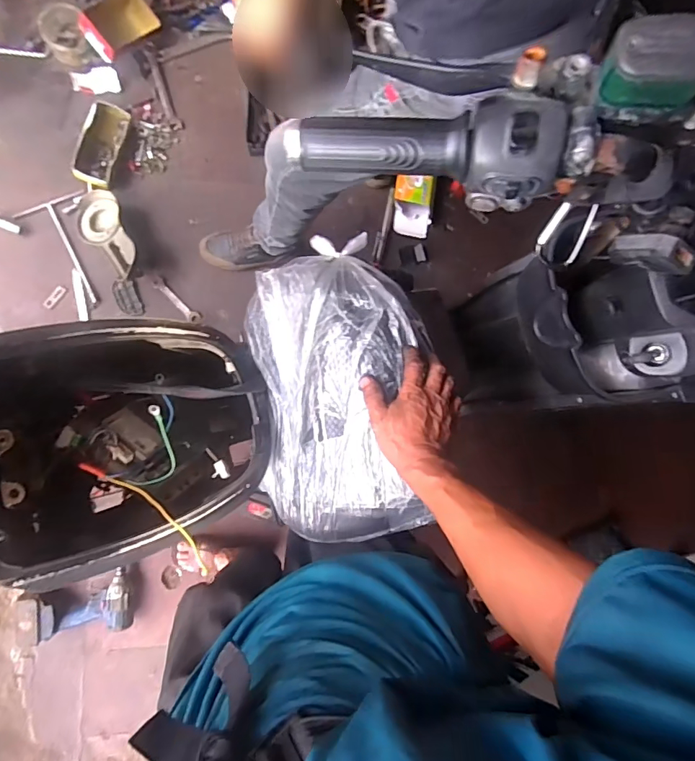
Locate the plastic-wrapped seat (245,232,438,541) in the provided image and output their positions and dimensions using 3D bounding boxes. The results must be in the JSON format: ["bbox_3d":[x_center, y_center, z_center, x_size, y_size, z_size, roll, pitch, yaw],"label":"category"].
[{"bbox_3d":[-0.006,0.017,0.580,0.216,0.108,0.366,-6,90,-5],"label":"plastic-wrapped seat"}]

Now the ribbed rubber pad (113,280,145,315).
[{"bbox_3d":[-0.562,-0.212,1.186,0.054,0.008,0.099,-21,89,-9],"label":"ribbed rubber pad"}]

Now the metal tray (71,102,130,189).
[{"bbox_3d":[-0.620,-0.595,1.169,0.090,0.050,0.209,17,84,-7],"label":"metal tray"}]

